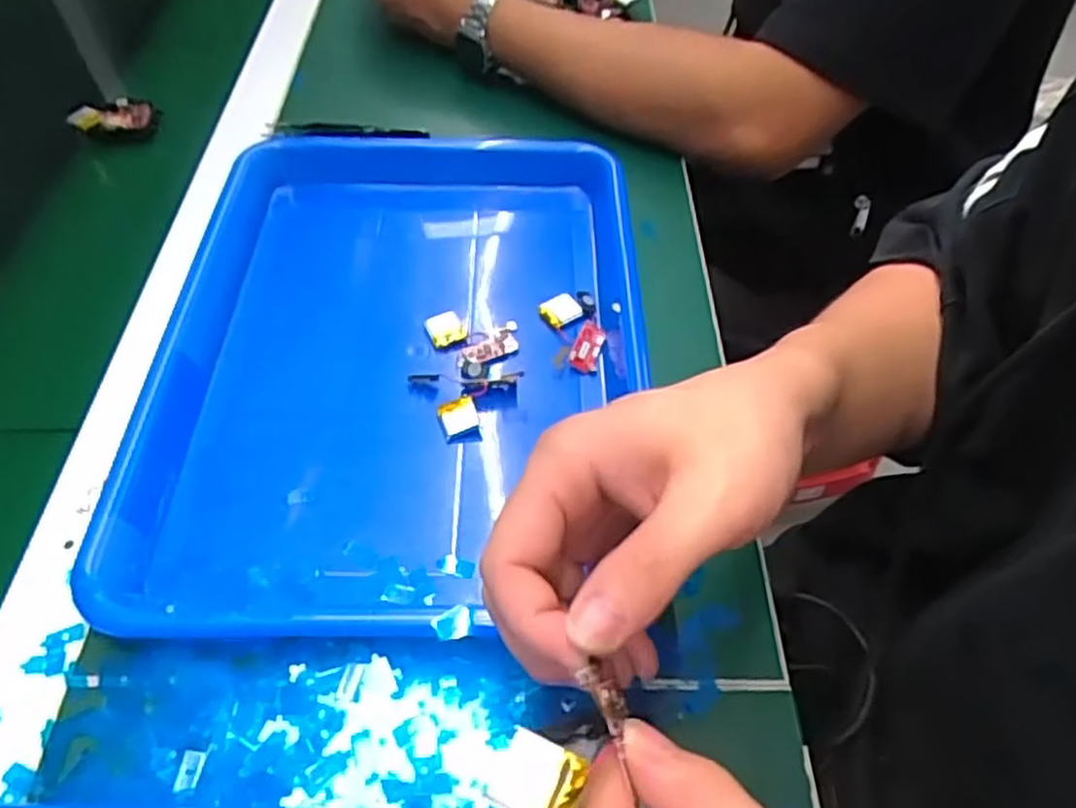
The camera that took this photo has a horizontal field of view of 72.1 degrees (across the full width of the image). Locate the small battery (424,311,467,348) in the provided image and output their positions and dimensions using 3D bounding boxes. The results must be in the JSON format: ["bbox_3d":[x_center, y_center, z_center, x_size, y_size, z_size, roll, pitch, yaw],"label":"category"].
[{"bbox_3d":[-0.052,-0.043,0.418,0.020,0.008,0.020,-18,55,-14],"label":"small battery"}]

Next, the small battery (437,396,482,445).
[{"bbox_3d":[-0.041,0.008,0.381,0.019,0.009,0.021,-11,53,-9],"label":"small battery"}]

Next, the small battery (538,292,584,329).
[{"bbox_3d":[0.013,-0.056,0.433,0.023,0.004,0.019,-26,57,-19],"label":"small battery"}]

